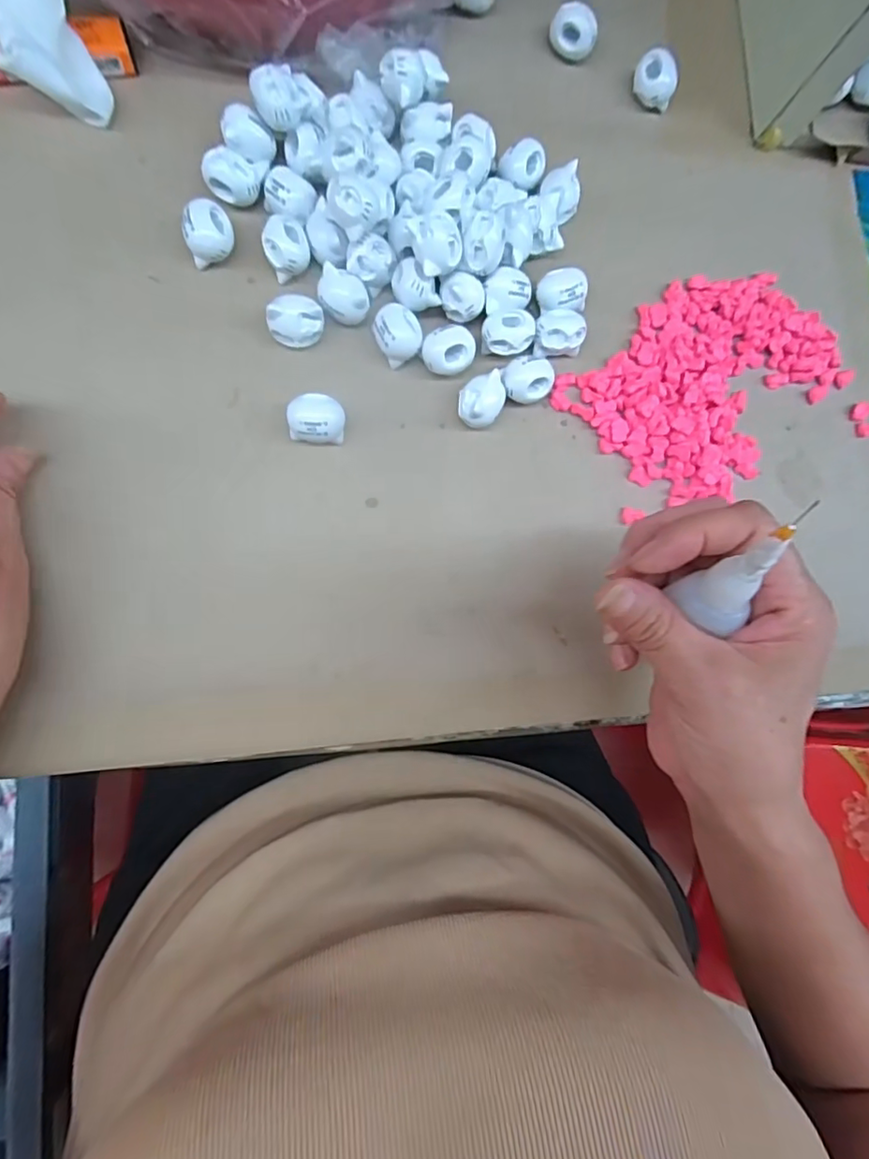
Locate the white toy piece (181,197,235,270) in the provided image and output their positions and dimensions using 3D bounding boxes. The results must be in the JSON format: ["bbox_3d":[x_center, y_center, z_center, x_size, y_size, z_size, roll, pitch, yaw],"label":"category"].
[{"bbox_3d":[-0.105,-0.161,0.262,0.021,0.019,0.023,1,85,-8],"label":"white toy piece"}]

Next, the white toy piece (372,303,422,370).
[{"bbox_3d":[-0.018,-0.119,0.273,0.023,0.017,0.025,1,85,-8],"label":"white toy piece"}]

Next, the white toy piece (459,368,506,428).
[{"bbox_3d":[0.023,-0.087,0.274,0.021,0.019,0.026,43,81,-3],"label":"white toy piece"}]

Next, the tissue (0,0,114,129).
[{"bbox_3d":[-0.185,-0.250,0.253,0.047,0.029,0.084,-22,89,-10],"label":"tissue"}]

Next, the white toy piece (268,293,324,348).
[{"bbox_3d":[-0.065,-0.121,0.265,0.024,0.021,0.019,-3,86,-9],"label":"white toy piece"}]

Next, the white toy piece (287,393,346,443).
[{"bbox_3d":[-0.056,-0.075,0.264,0.025,0.020,0.022,0,85,-8],"label":"white toy piece"}]

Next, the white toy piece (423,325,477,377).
[{"bbox_3d":[0.006,-0.112,0.276,0.024,0.016,0.023,1,85,-8],"label":"white toy piece"}]

